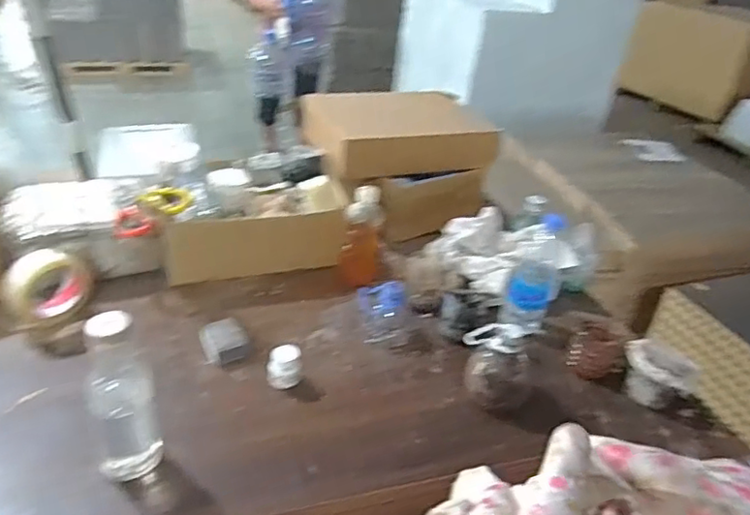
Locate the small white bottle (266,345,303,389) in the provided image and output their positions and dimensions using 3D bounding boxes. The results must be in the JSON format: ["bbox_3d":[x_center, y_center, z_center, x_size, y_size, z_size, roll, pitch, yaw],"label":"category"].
[{"bbox_3d":[-0.126,0.155,0.826,0.051,0.060,0.037,-2,32,-13],"label":"small white bottle"}]

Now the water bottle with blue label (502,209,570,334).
[{"bbox_3d":[0.266,0.024,0.983,0.077,0.192,0.063,15,33,15],"label":"water bottle with blue label"}]

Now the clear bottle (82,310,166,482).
[{"bbox_3d":[-0.279,0.154,0.649,0.071,0.202,0.058,-10,35,-25],"label":"clear bottle"}]

